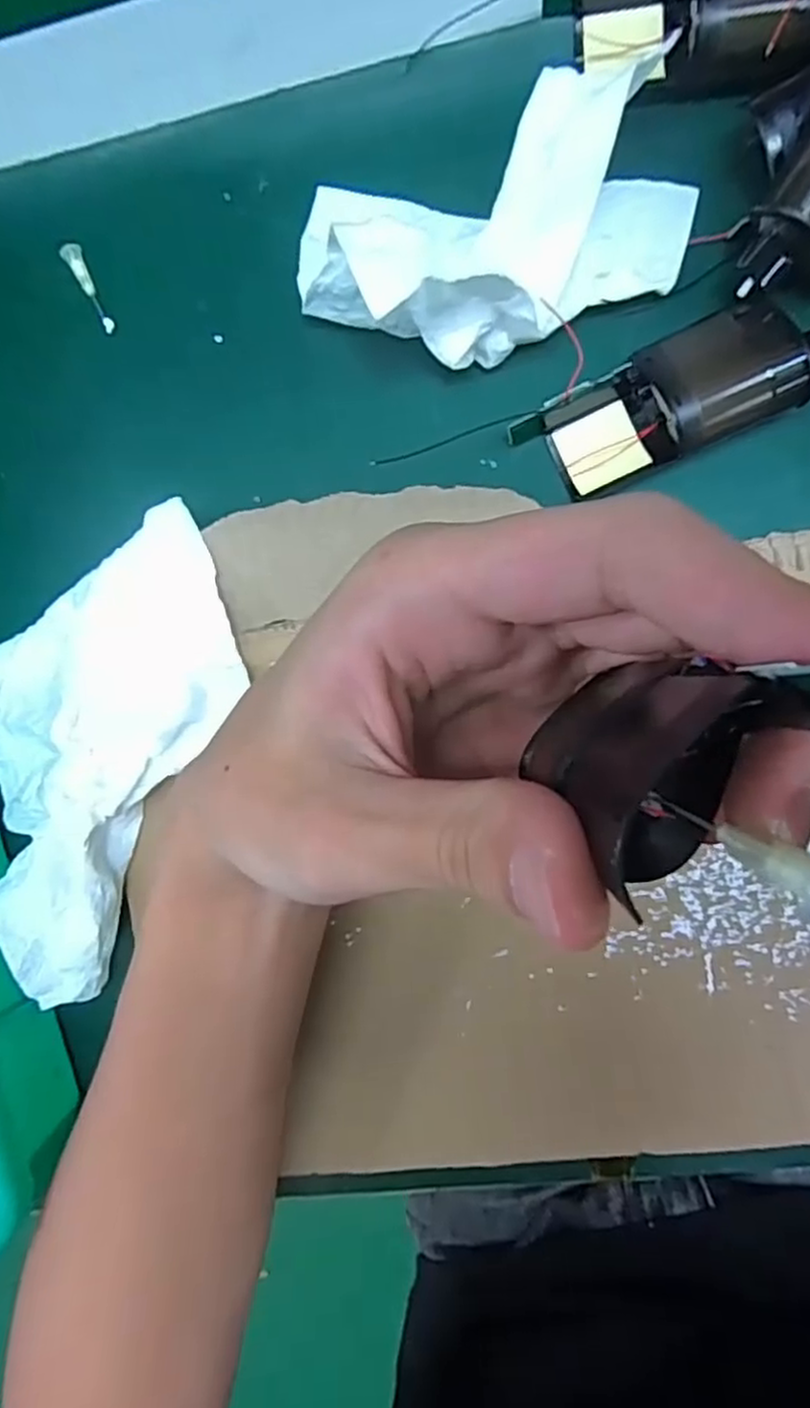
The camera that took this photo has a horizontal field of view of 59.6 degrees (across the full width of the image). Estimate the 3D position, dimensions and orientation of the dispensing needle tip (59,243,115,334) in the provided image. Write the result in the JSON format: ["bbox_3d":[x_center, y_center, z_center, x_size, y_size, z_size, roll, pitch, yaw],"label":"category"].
[{"bbox_3d":[-0.117,-0.155,0.262,0.007,0.004,0.036,-29,87,7],"label":"dispensing needle tip"}]

